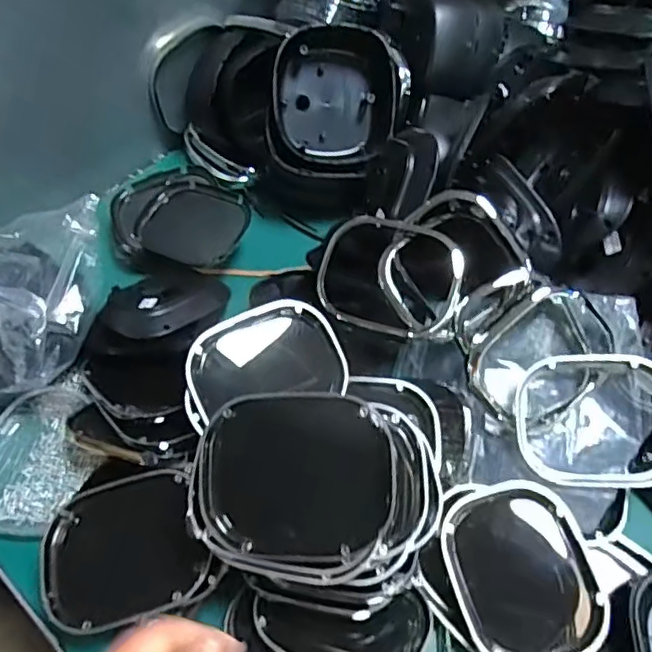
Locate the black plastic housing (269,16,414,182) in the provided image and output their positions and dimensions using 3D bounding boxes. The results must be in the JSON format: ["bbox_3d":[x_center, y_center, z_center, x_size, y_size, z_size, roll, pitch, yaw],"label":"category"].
[{"bbox_3d":[0.015,-0.275,0.727,0.170,0.079,0.191,0,95,-10],"label":"black plastic housing"}]

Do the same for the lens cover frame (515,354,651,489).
[{"bbox_3d":[0.253,0.086,0.552,0.146,0.021,0.124,1,74,14],"label":"lens cover frame"}]

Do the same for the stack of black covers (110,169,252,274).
[{"bbox_3d":[-0.180,-0.133,0.740,0.168,0.033,0.143,7,58,6],"label":"stack of black covers"}]

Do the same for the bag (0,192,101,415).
[{"bbox_3d":[-0.318,-0.013,0.620,0.128,0.128,0.219,13,59,10],"label":"bag"}]

